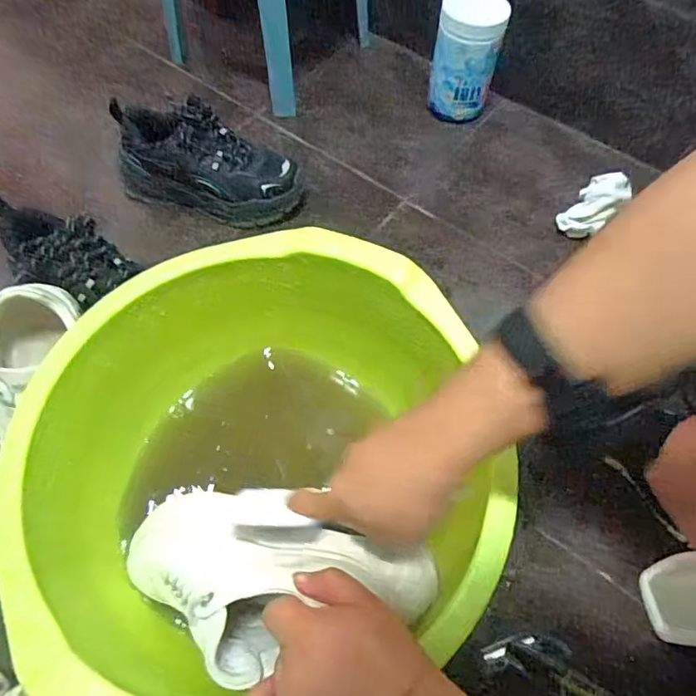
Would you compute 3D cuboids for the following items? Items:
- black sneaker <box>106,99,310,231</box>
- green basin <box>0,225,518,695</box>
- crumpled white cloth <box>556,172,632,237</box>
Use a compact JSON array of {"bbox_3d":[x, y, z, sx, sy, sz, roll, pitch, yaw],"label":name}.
[{"bbox_3d":[-0.186,-0.252,0.726,0.242,0.116,0.090,13,61,5],"label":"black sneaker"},{"bbox_3d":[-0.074,0.123,0.509,0.338,0.242,0.381,-16,62,-11],"label":"green basin"},{"bbox_3d":[0.350,-0.202,0.759,0.060,0.067,0.088,40,66,18],"label":"crumpled white cloth"}]

